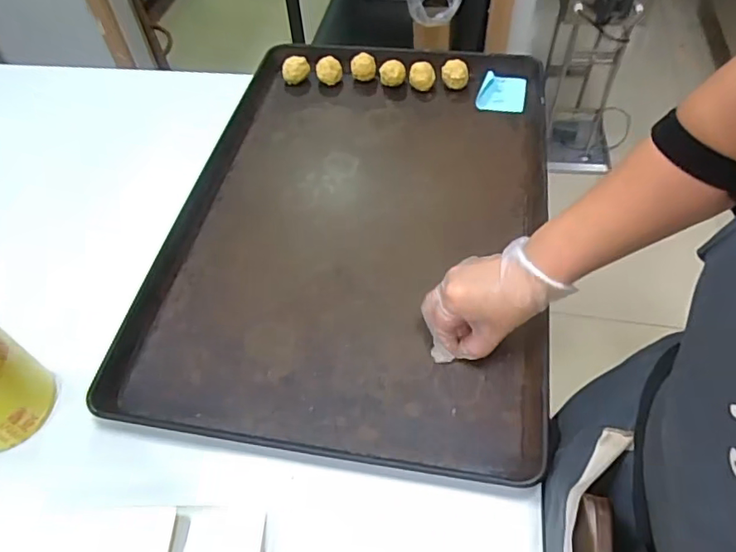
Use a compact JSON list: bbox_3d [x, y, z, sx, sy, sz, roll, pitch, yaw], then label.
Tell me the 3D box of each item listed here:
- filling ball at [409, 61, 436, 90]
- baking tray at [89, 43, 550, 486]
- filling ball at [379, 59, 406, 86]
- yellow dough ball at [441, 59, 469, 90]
[{"bbox_3d":[0.076,-0.281,0.764,0.035,0.033,0.029,2,53,5],"label":"filling ball"},{"bbox_3d":[-0.010,-0.086,0.640,0.417,0.035,0.599,5,52,9],"label":"baking tray"},{"bbox_3d":[0.035,-0.287,0.770,0.036,0.031,0.031,-2,53,2],"label":"filling ball"},{"bbox_3d":[0.123,-0.281,0.762,0.037,0.038,0.028,2,53,5],"label":"yellow dough ball"}]

